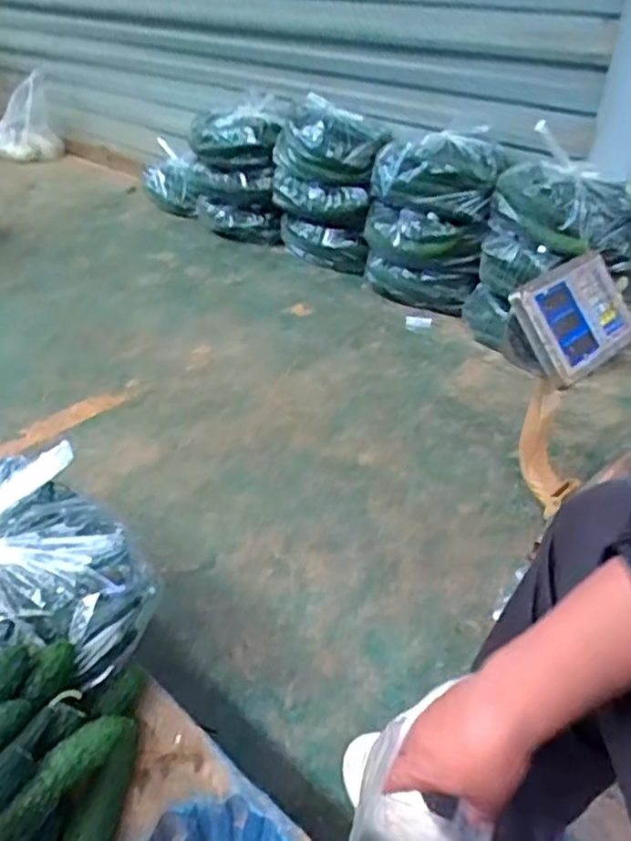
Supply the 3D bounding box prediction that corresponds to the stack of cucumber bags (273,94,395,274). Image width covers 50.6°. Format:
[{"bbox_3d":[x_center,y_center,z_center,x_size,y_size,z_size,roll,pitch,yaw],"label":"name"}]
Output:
[{"bbox_3d":[0.058,-0.638,1.893,0.346,0.448,0.242,29,44,31],"label":"stack of cucumber bags"}]

